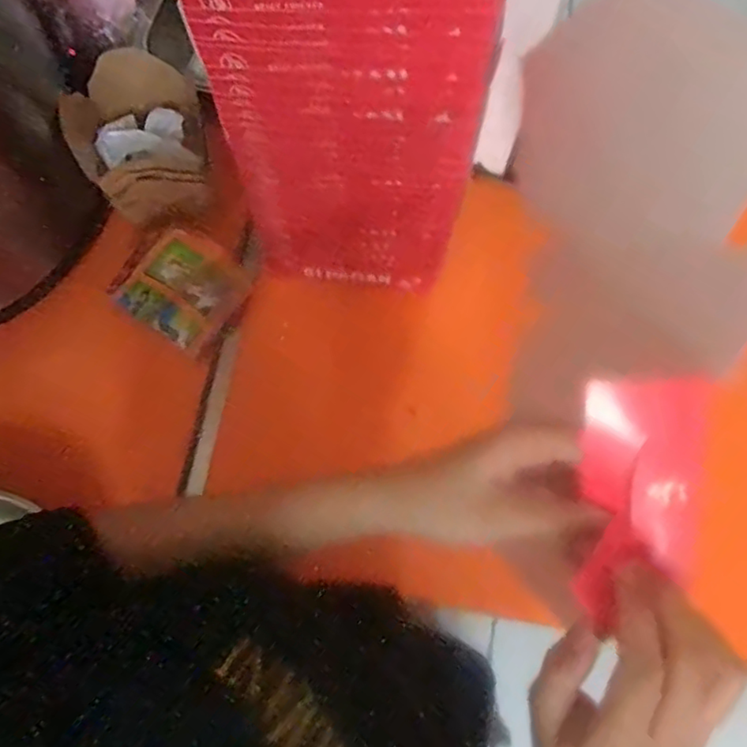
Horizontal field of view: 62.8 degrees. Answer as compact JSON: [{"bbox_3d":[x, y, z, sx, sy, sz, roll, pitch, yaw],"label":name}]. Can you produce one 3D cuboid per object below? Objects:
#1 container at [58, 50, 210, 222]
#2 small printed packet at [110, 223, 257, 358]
[{"bbox_3d":[-0.228,-0.237,0.607,0.129,0.077,0.139,-18,74,-5],"label":"container"},{"bbox_3d":[-0.196,-0.085,0.641,0.103,0.011,0.109,39,93,-11],"label":"small printed packet"}]

